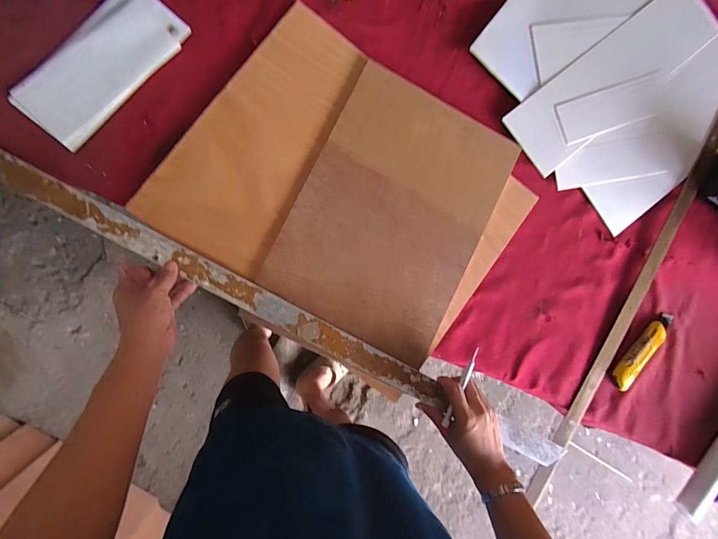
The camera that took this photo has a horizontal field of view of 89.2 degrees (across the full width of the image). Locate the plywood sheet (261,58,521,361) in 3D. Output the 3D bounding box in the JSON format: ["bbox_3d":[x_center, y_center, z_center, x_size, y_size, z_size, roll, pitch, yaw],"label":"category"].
[{"bbox_3d":[0.055,-0.082,0.554,0.277,0.013,0.371,26,85,-7],"label":"plywood sheet"}]

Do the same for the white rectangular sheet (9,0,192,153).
[{"bbox_3d":[-0.363,-0.293,0.511,0.113,0.006,0.242,41,85,-5],"label":"white rectangular sheet"}]

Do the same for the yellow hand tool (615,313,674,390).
[{"bbox_3d":[0.469,0.132,0.599,0.032,0.017,0.152,44,85,-5],"label":"yellow hand tool"}]

